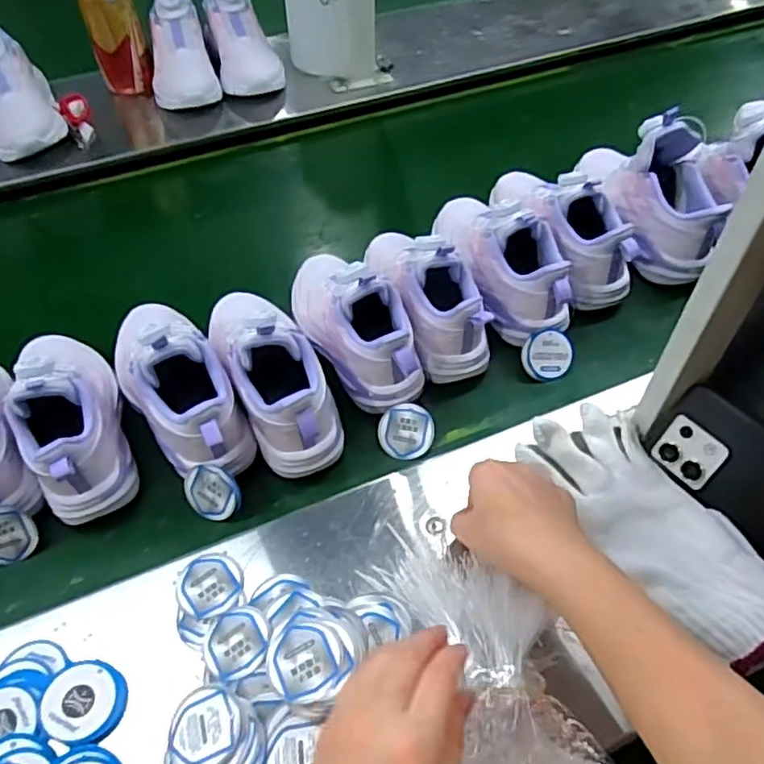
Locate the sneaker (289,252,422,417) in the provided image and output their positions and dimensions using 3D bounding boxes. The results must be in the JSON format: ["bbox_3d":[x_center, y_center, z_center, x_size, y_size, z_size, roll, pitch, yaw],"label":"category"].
[{"bbox_3d":[-0.040,-0.063,0.595,0.095,0.098,0.196,-25,55,-18],"label":"sneaker"}]

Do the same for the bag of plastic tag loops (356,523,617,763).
[{"bbox_3d":[0.066,0.186,0.410,0.096,0.027,0.191,-18,51,-11],"label":"bag of plastic tag loops"}]

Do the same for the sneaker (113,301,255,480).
[{"bbox_3d":[-0.187,-0.012,0.552,0.078,0.098,0.214,-32,53,-22],"label":"sneaker"}]

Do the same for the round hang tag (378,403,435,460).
[{"bbox_3d":[0.022,0.044,0.569,0.049,0.004,0.049,-2,78,8],"label":"round hang tag"}]

